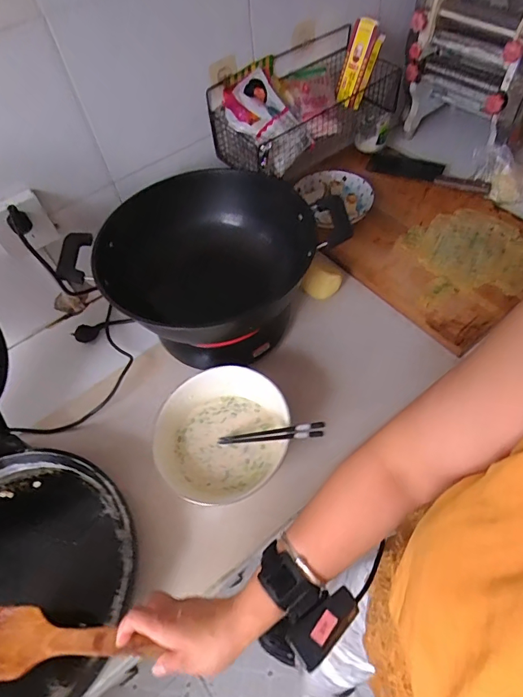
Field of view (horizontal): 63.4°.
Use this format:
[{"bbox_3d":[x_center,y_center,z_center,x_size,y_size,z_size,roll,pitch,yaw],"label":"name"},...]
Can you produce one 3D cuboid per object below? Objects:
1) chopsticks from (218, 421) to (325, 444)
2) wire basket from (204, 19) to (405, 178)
[{"bbox_3d":[0.010,0.125,0.610,0.180,0.011,0.019,-15,50,35],"label":"chopsticks"},{"bbox_3d":[0.094,-0.490,0.833,0.363,0.161,0.160,-36,61,-18],"label":"wire basket"}]

